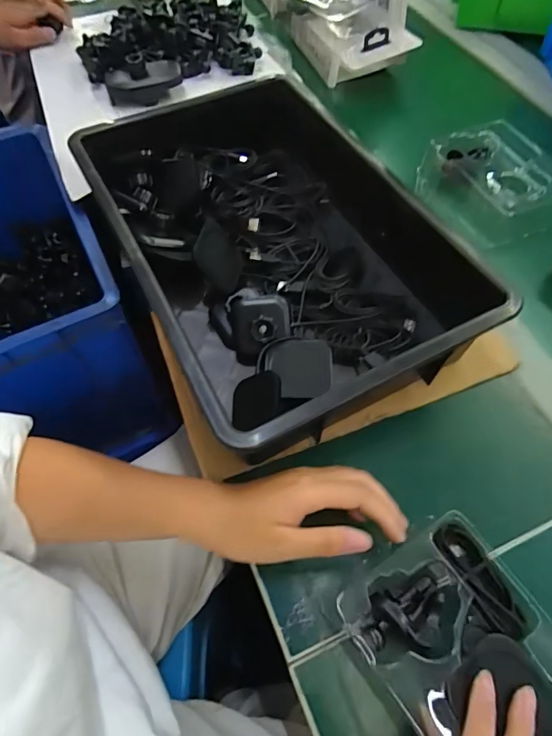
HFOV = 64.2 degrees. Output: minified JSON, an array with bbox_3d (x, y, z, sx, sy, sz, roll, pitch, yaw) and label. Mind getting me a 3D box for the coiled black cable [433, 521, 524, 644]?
[{"bbox_3d":[0.140,0.146,0.306,0.025,0.018,0.075,-27,64,-15],"label":"coiled black cable"}]

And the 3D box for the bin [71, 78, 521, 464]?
[{"bbox_3d":[-0.015,-0.127,0.450,0.268,0.091,0.413,-27,64,-15],"label":"bin"}]

